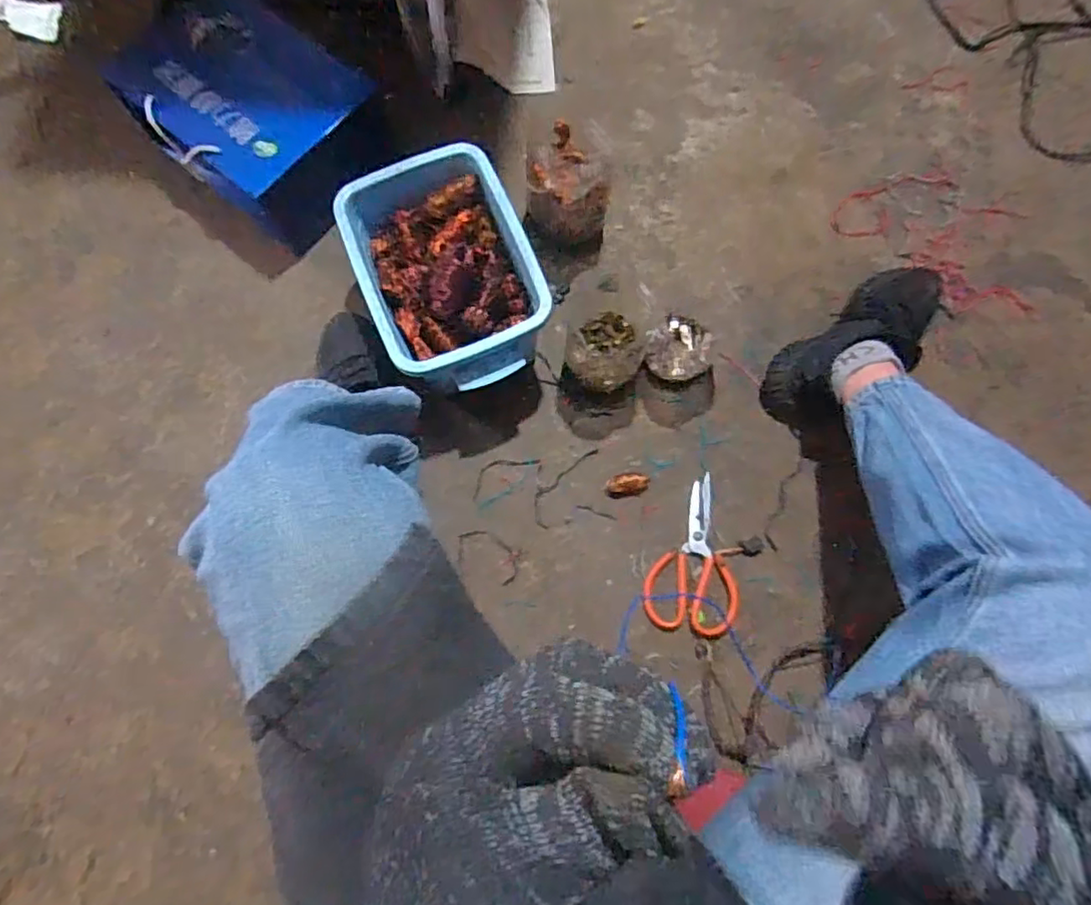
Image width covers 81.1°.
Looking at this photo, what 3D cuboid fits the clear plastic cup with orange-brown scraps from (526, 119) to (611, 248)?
[{"bbox_3d":[0.027,-0.347,0.848,0.099,0.142,0.117,-13,77,-3],"label":"clear plastic cup with orange-brown scraps"}]

